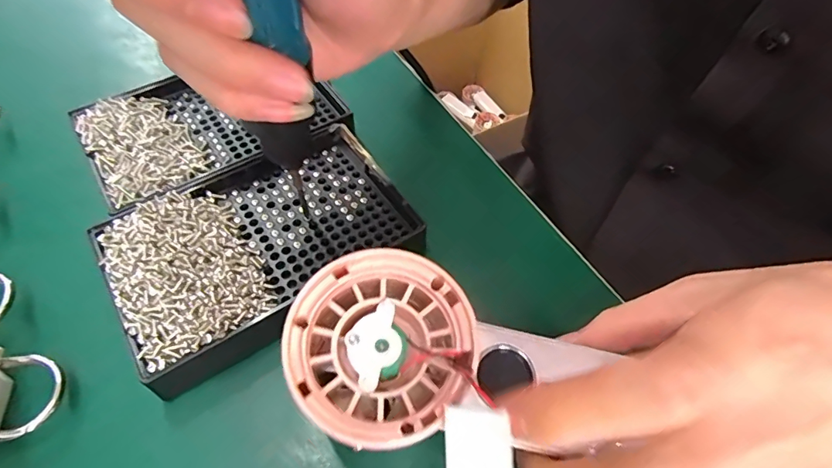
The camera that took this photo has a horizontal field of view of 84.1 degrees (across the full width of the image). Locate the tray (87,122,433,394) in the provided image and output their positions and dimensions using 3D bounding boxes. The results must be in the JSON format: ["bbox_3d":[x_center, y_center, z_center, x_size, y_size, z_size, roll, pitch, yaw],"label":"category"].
[{"bbox_3d":[-0.073,0.003,0.224,0.134,0.029,0.094,-33,63,-24],"label":"tray"}]

